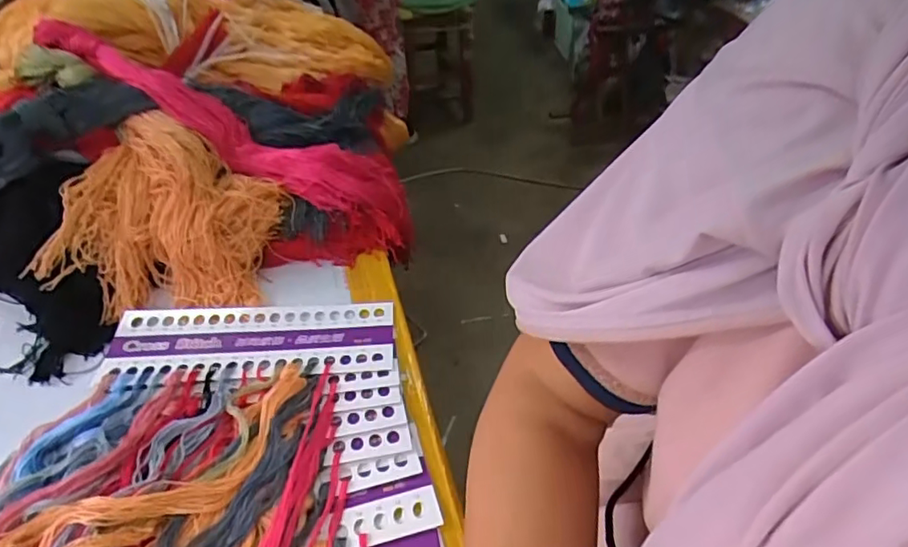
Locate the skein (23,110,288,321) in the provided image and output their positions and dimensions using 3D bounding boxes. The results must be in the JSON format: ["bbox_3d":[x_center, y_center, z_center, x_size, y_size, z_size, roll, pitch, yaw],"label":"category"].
[{"bbox_3d":[-0.267,-0.063,0.567,0.187,0.093,0.190,2,41,3],"label":"skein"}]

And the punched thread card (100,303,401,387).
[{"bbox_3d":[-0.175,0.057,0.505,0.240,0.008,0.084,-3,41,-3],"label":"punched thread card"}]

